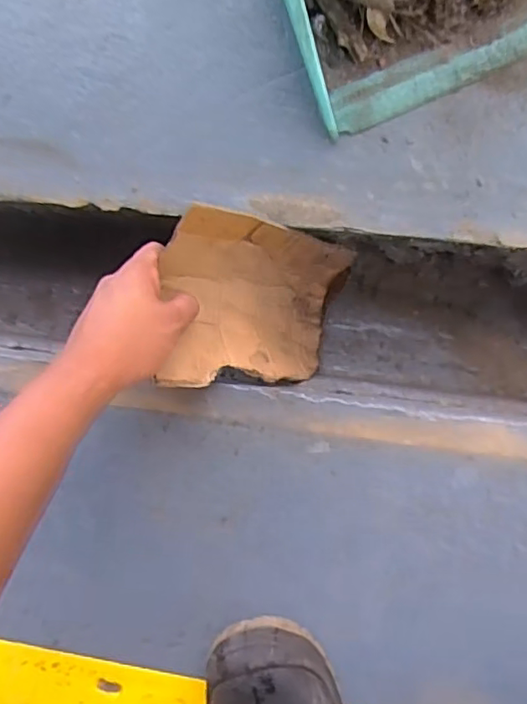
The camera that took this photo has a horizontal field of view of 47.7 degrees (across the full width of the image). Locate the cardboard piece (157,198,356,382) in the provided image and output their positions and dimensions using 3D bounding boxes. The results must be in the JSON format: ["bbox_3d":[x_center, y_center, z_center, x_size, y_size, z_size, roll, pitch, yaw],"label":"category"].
[{"bbox_3d":[0.003,-0.040,0.509,0.077,0.195,0.121,-27,70,45],"label":"cardboard piece"}]

